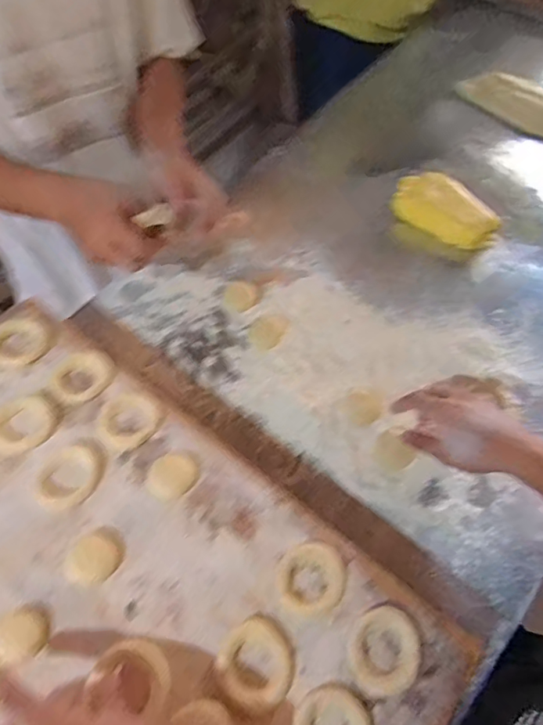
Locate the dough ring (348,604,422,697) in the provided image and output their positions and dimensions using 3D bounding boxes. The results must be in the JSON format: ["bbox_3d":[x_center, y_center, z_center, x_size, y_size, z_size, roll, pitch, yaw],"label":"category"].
[{"bbox_3d":[0.098,0.246,0.444,0.057,0.010,0.068,29,65,15],"label":"dough ring"}]

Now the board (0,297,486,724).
[{"bbox_3d":[-0.184,0.227,0.454,0.596,0.019,0.419,34,67,18],"label":"board"}]

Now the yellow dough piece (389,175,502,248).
[{"bbox_3d":[0.257,-0.232,0.763,0.161,0.040,0.080,34,67,18],"label":"yellow dough piece"}]

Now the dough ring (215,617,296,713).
[{"bbox_3d":[-0.012,0.254,0.437,0.063,0.012,0.062,0,61,0],"label":"dough ring"}]

